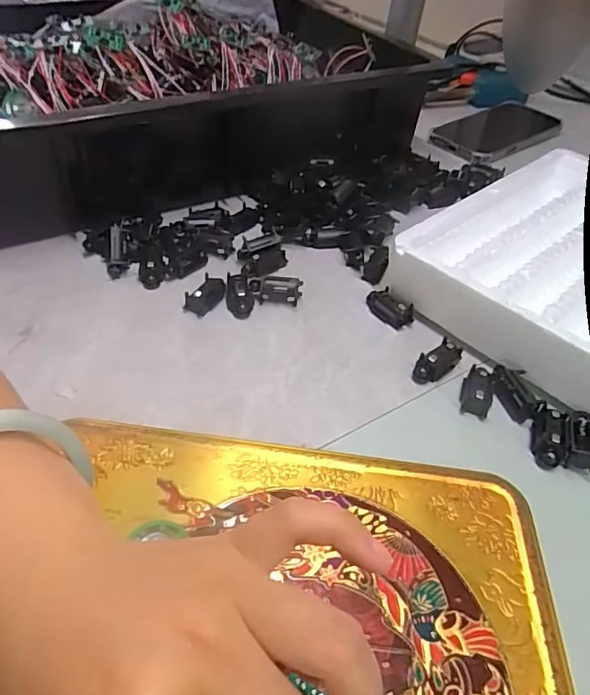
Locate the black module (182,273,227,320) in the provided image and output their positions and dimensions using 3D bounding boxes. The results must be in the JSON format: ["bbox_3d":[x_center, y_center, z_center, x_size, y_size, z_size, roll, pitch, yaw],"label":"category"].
[{"bbox_3d":[-0.060,-0.036,0.350,0.017,0.013,0.033,19,46,13],"label":"black module"}]

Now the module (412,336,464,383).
[{"bbox_3d":[0.087,0.009,0.317,0.034,0.013,0.015,-31,55,-31],"label":"module"}]

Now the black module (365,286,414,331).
[{"bbox_3d":[0.064,-0.028,0.352,0.018,0.012,0.035,-28,53,-29],"label":"black module"}]

